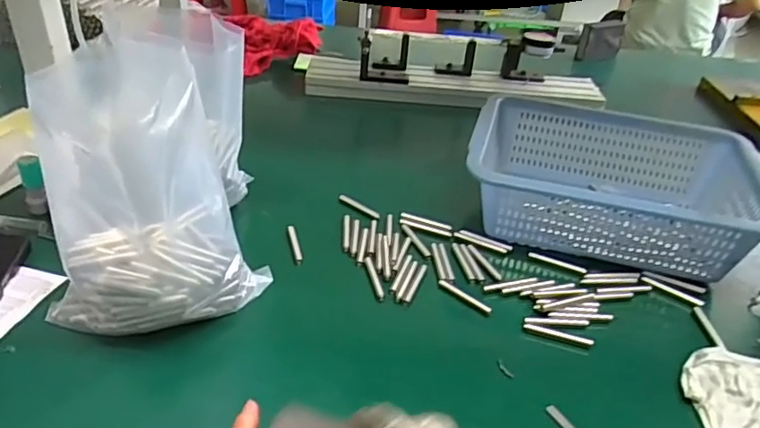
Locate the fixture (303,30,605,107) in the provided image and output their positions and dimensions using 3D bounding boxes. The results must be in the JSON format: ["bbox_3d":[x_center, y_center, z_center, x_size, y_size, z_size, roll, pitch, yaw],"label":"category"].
[{"bbox_3d":[0.124,-0.239,0.941,0.479,0.103,0.085,2,33,-4],"label":"fixture"}]

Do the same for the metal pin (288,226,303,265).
[{"bbox_3d":[-0.087,0.031,0.588,0.009,0.006,0.062,-5,32,-16],"label":"metal pin"}]

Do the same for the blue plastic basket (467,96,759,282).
[{"bbox_3d":[0.251,-0.033,0.648,0.293,0.100,0.219,12,34,12],"label":"blue plastic basket"}]

